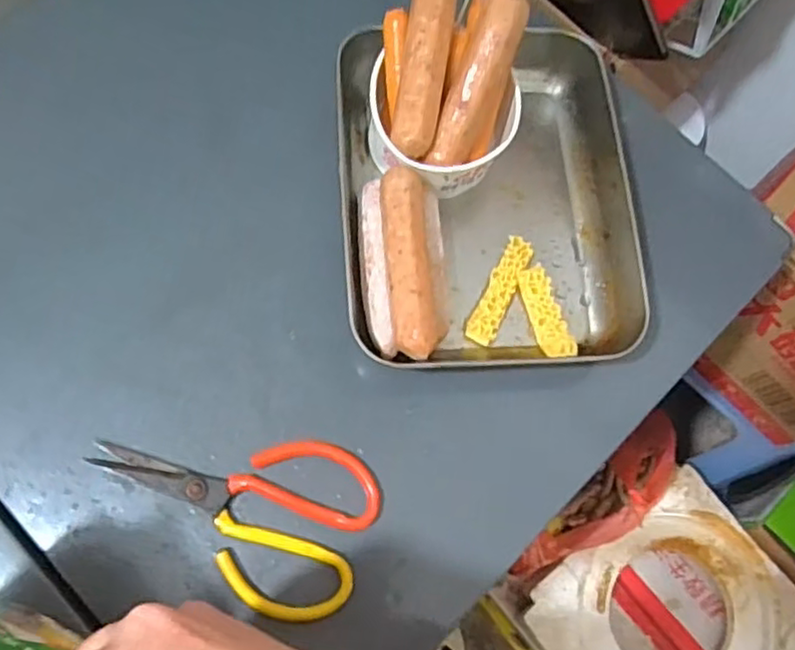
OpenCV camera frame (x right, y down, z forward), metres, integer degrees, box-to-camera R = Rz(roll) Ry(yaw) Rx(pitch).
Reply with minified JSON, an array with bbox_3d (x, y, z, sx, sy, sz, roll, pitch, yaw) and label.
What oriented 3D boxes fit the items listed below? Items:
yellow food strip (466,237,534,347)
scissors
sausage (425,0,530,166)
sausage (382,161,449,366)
[{"bbox_3d":[0.072,-0.023,0.480,0.020,0.013,0.080,27,72,3],"label":"yellow food strip"},{"bbox_3d":[-0.101,0.114,0.418,0.170,0.011,0.102,14,72,-2],"label":"scissors"},{"bbox_3d":[0.053,-0.159,0.448,0.031,0.023,0.112,23,105,6],"label":"sausage"},{"bbox_3d":[0.010,-0.040,0.436,0.032,0.026,0.124,-4,73,-7],"label":"sausage"}]

